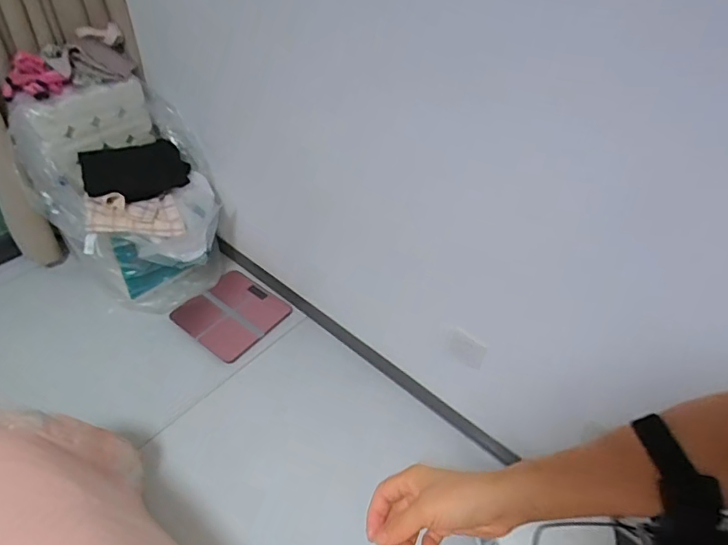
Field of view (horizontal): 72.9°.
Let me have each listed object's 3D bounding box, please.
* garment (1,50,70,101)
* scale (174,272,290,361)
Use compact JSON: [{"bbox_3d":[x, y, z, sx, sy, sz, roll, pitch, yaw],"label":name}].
[{"bbox_3d":[-0.846,-0.498,1.264,0.114,0.077,0.118,18,46,11],"label":"garment"},{"bbox_3d":[-0.404,0.118,1.515,0.272,0.022,0.264,31,50,22],"label":"scale"}]

